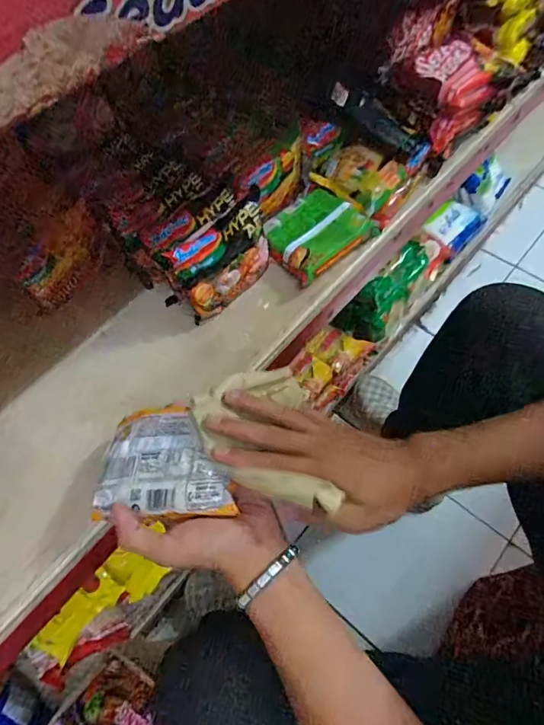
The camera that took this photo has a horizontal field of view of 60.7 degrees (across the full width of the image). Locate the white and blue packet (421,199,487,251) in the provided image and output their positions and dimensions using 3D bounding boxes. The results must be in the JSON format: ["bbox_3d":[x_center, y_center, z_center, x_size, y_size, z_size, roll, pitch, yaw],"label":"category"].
[{"bbox_3d":[0.428,-0.324,1.090,0.095,0.054,0.152,32,68,20],"label":"white and blue packet"}]

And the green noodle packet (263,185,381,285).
[{"bbox_3d":[0.055,-0.169,0.587,0.126,0.025,0.104,-41,66,-17],"label":"green noodle packet"}]

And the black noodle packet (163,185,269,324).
[{"bbox_3d":[-0.045,-0.128,0.537,0.051,0.088,0.143,28,67,18],"label":"black noodle packet"}]

